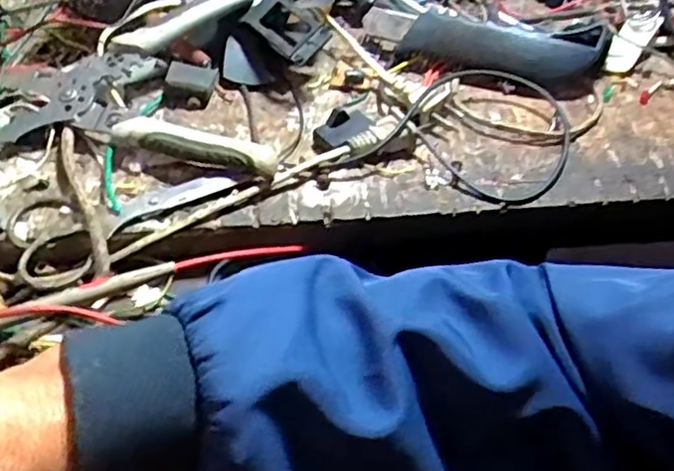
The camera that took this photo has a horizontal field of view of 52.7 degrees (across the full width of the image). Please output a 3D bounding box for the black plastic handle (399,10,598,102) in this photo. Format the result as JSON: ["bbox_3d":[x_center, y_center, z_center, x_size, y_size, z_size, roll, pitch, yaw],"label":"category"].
[{"bbox_3d":[0.107,-0.123,0.447,0.124,0.025,0.021,11,50,8],"label":"black plastic handle"}]

